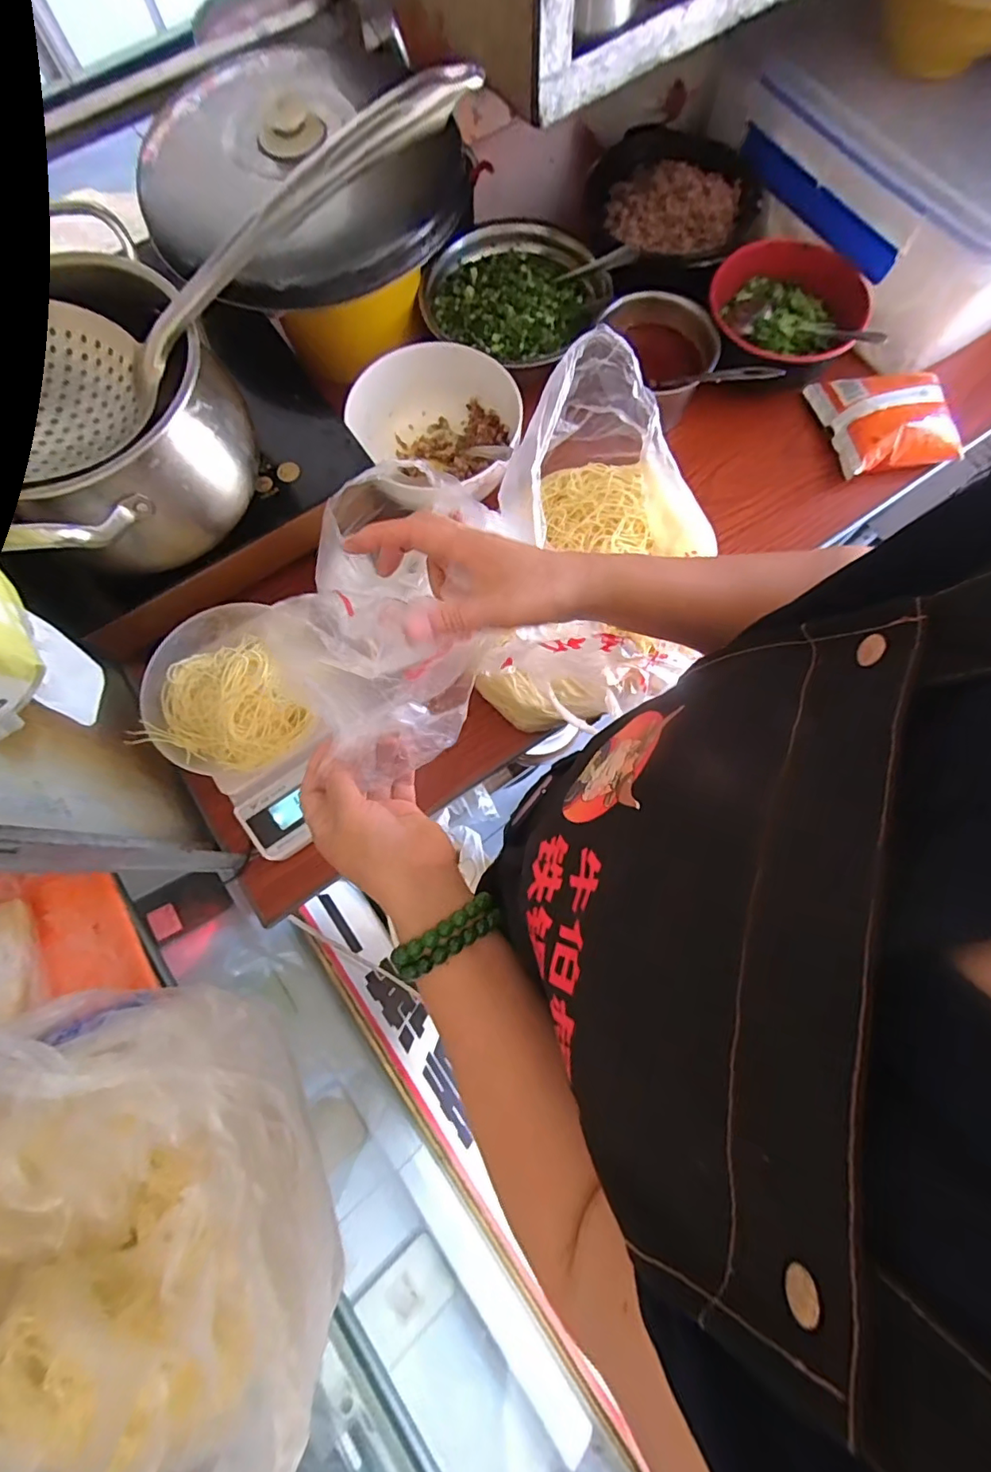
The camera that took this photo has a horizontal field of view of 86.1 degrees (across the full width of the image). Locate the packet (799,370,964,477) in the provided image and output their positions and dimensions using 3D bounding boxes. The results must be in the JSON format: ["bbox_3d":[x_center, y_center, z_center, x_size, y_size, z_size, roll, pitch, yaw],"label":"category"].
[{"bbox_3d":[0.440,-0.359,0.600,0.124,0.048,0.124,-13,76,-2],"label":"packet"}]

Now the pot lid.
[{"bbox_3d":[-0.201,-0.572,0.505,0.284,0.071,0.338,-25,77,-5],"label":"pot lid"}]

